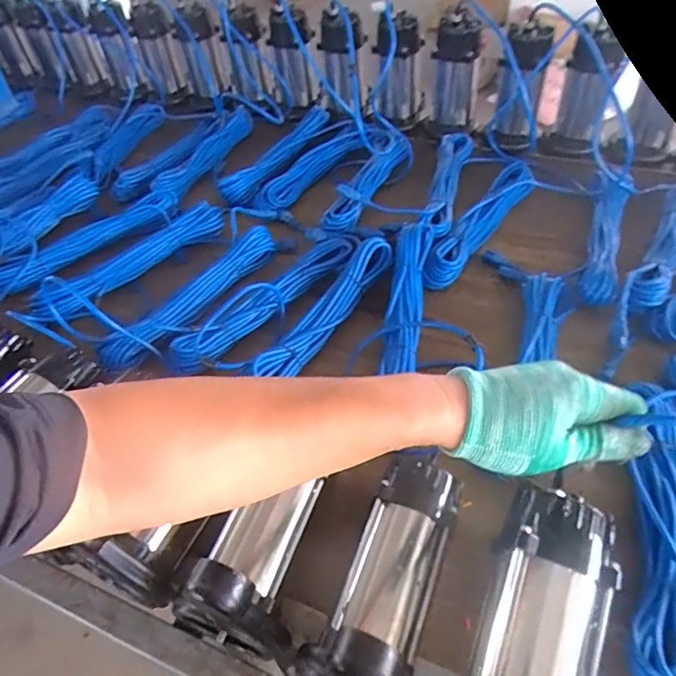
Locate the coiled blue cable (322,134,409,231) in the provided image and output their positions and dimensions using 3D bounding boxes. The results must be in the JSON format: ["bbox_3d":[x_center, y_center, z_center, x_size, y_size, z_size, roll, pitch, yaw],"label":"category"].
[{"bbox_3d":[0.060,-0.310,1.020,0.062,0.035,0.312,17,52,19],"label":"coiled blue cable"}]

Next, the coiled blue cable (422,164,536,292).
[{"bbox_3d":[0.249,-0.203,0.922,0.070,0.049,0.338,28,56,27],"label":"coiled blue cable"}]

